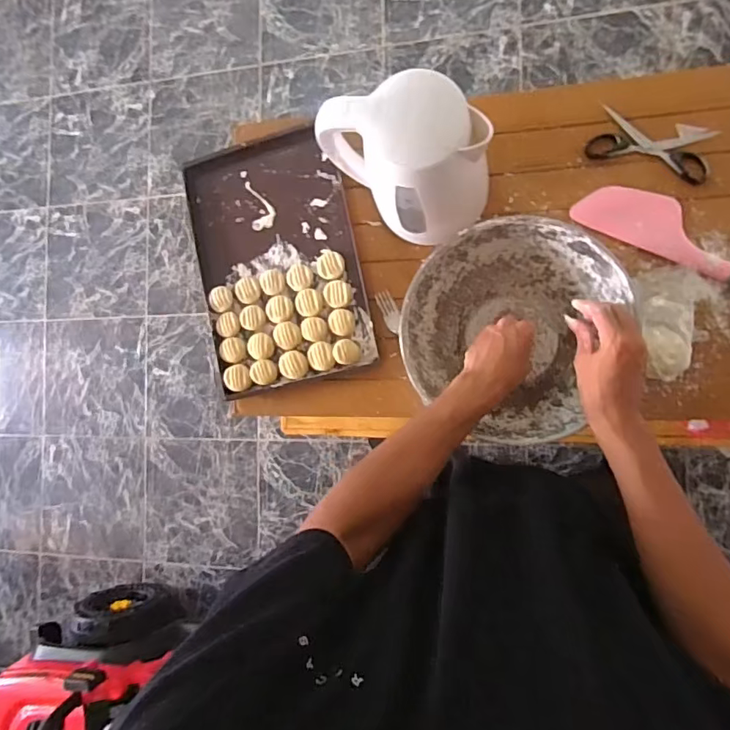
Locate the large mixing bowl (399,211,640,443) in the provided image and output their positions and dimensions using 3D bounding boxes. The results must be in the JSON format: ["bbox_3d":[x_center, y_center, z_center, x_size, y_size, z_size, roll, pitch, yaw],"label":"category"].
[{"bbox_3d":[0.172,-0.049,0.651,0.231,0.108,0.251,0,89,9],"label":"large mixing bowl"}]

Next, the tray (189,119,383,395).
[{"bbox_3d":[-0.129,-0.153,0.762,0.236,0.020,0.355,-12,85,11],"label":"tray"}]

